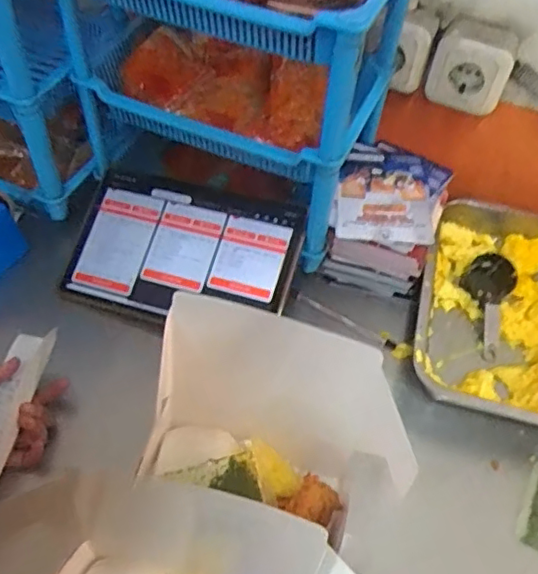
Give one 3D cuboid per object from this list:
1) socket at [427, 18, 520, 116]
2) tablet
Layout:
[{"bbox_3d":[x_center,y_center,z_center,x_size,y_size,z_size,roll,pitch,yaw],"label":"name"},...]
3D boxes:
[{"bbox_3d":[0.229,-0.251,0.679,0.085,0.080,0.050,17,53,10],"label":"socket"},{"bbox_3d":[-0.102,-0.041,0.683,0.261,0.016,0.159,14,75,13],"label":"tablet"}]

